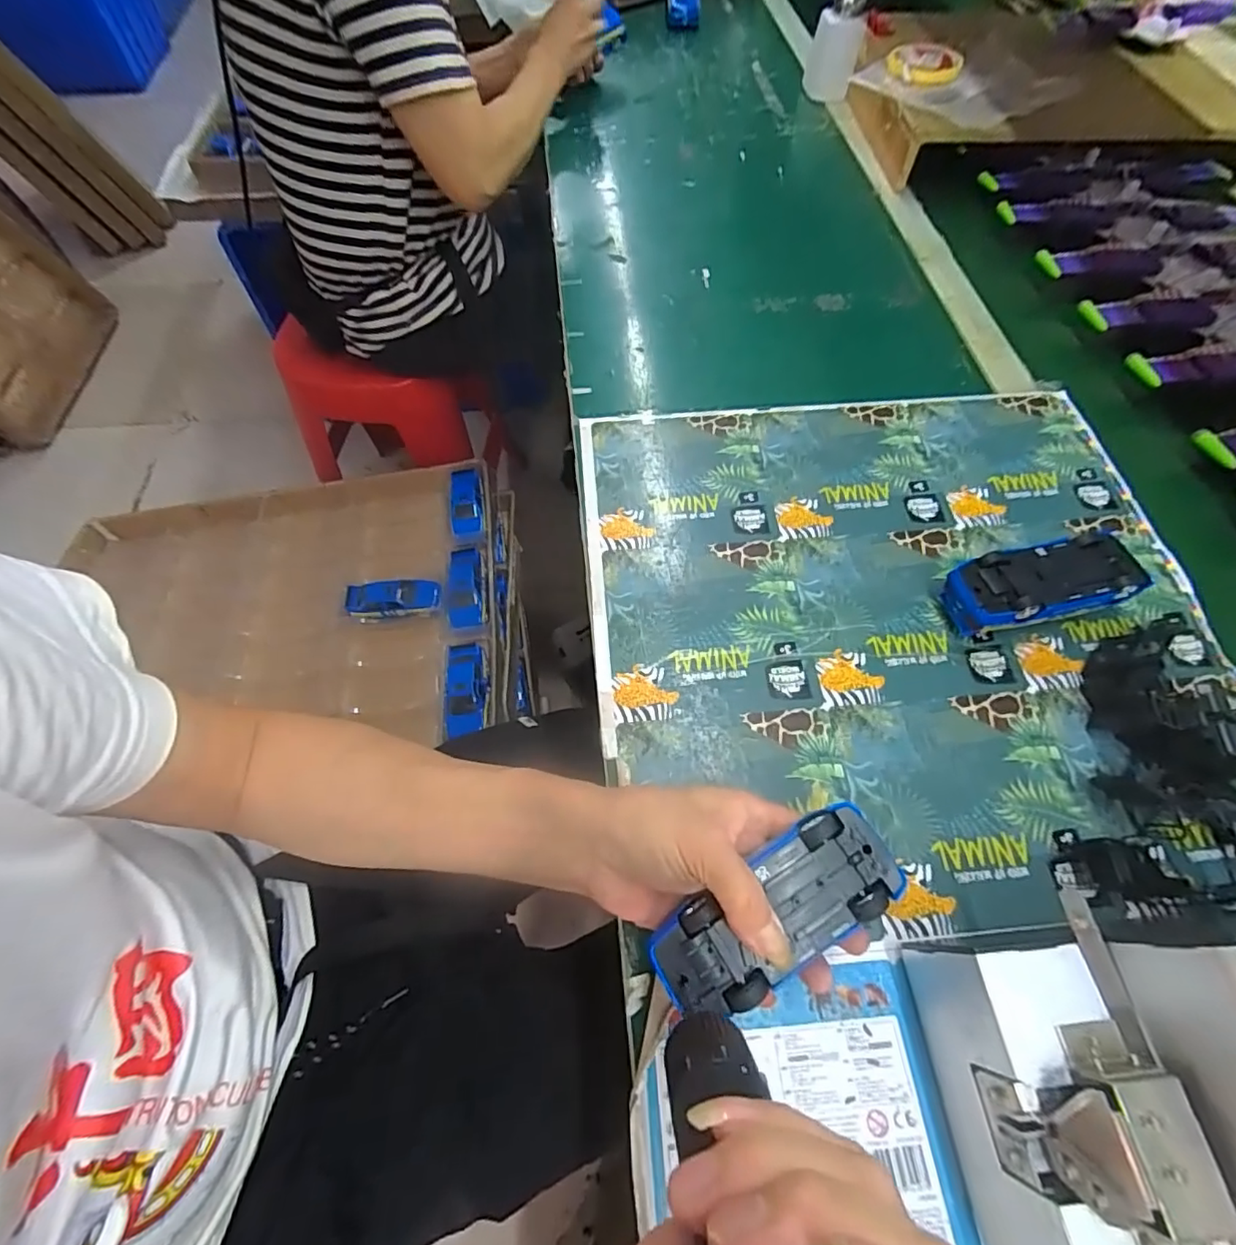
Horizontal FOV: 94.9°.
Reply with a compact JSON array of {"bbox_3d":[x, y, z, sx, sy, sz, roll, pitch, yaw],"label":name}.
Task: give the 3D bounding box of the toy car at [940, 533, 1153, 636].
[{"bbox_3d":[0.301,-0.024,0.407,0.126,0.046,0.052,-12,64,-7],"label":"toy car"}]

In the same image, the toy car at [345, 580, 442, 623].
[{"bbox_3d":[-0.318,-0.030,0.812,0.126,0.038,0.056,-4,63,-3],"label":"toy car"}]

